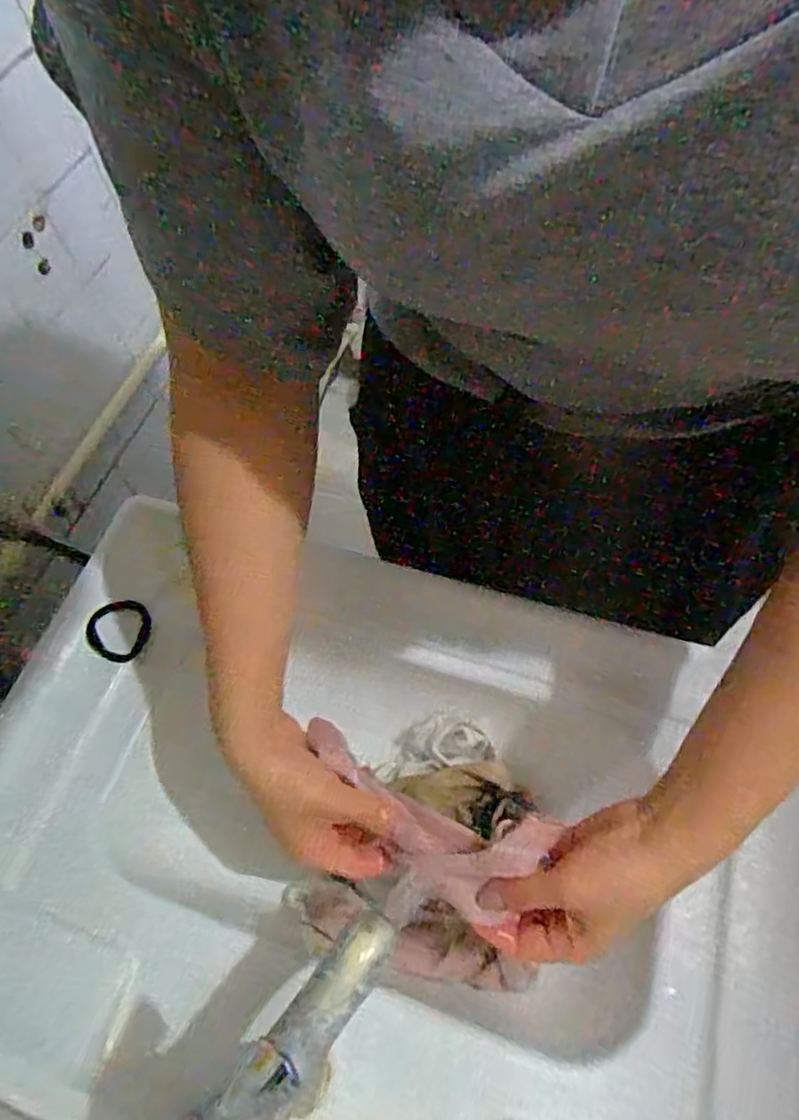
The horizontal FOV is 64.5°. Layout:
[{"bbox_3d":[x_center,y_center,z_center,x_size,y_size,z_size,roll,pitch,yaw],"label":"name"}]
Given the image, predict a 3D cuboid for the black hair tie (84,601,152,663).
[{"bbox_3d":[-0.232,0.058,0.522,0.048,0.004,0.051,6,68,-15],"label":"black hair tie"}]

